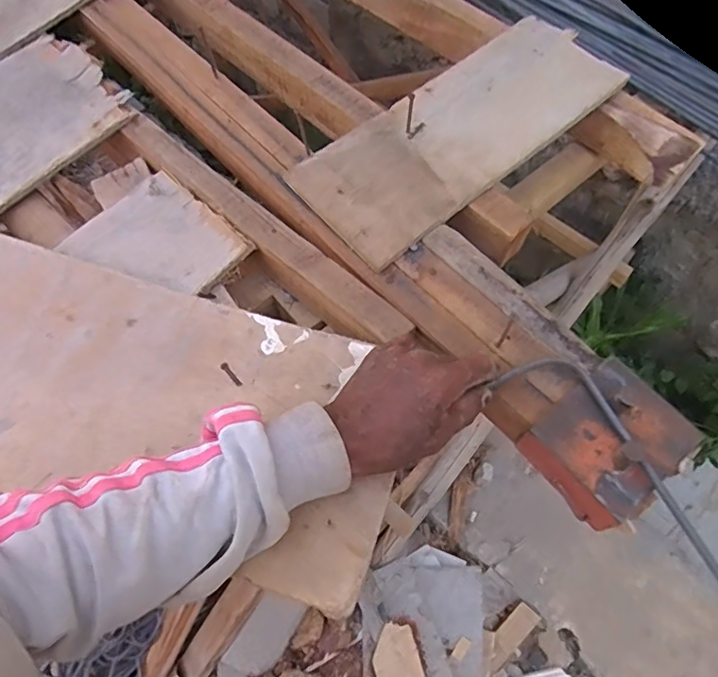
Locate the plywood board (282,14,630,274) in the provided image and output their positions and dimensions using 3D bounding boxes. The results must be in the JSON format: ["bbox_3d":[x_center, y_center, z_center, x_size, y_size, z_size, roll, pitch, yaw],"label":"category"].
[{"bbox_3d":[0.110,-0.224,0.572,0.373,0.011,0.152,-38,67,-15],"label":"plywood board"}]

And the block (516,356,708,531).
[{"bbox_3d":[0.195,0.080,0.418,0.107,0.049,0.094,-37,67,-14],"label":"block"}]

